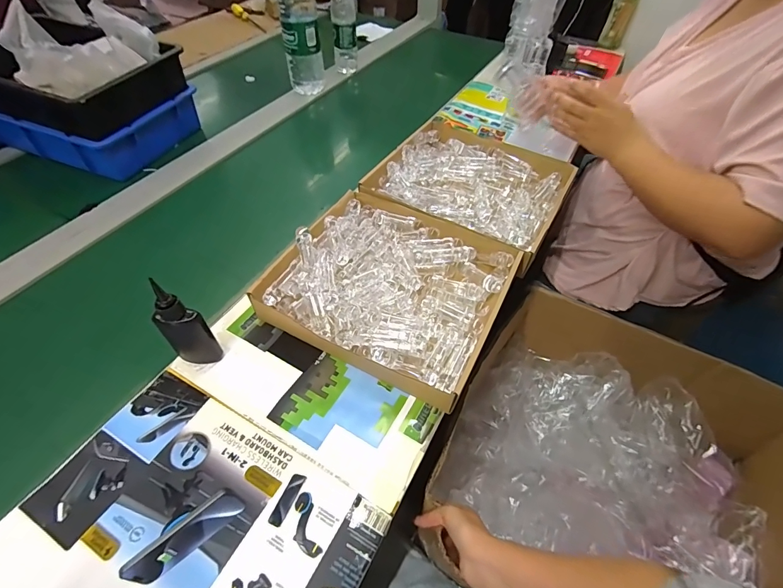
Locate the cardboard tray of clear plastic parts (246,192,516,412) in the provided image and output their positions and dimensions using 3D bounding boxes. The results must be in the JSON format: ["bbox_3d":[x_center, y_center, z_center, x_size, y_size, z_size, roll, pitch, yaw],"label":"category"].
[{"bbox_3d":[0.004,-0.019,0.560,0.296,0.062,0.269,23,54,17],"label":"cardboard tray of clear plastic parts"}]

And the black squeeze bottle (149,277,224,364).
[{"bbox_3d":[-0.250,0.037,0.460,0.053,0.143,0.025,13,52,10],"label":"black squeeze bottle"}]

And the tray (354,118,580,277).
[{"bbox_3d":[0.156,-0.208,0.719,0.309,0.053,0.300,26,55,20],"label":"tray"}]

